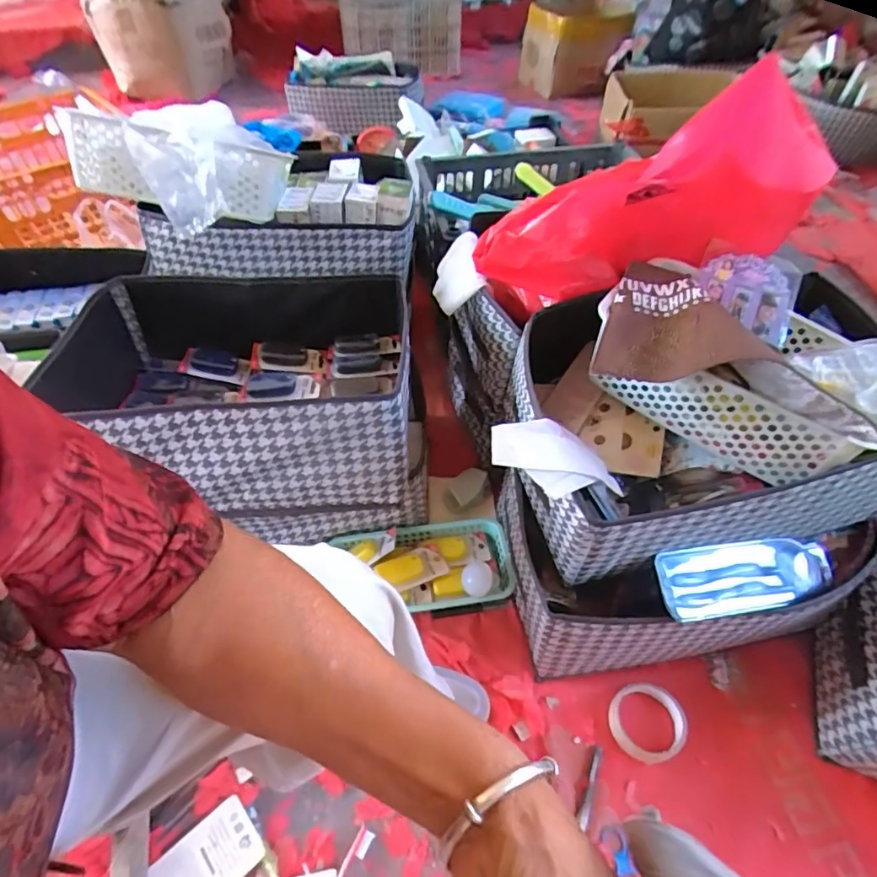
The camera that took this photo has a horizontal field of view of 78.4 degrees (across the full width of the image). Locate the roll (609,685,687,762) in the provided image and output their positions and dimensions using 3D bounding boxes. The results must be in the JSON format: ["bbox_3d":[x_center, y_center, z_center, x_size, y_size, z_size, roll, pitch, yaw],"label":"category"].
[{"bbox_3d":[0.262,0.355,0.675,0.087,0.019,0.088,0,49,0],"label":"roll"}]

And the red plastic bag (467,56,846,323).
[{"bbox_3d":[0.224,-0.233,0.618,0.351,0.203,0.133,-18,47,16],"label":"red plastic bag"}]

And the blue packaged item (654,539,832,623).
[{"bbox_3d":[0.358,0.156,0.613,0.238,0.032,0.072,-3,48,-18],"label":"blue packaged item"}]

